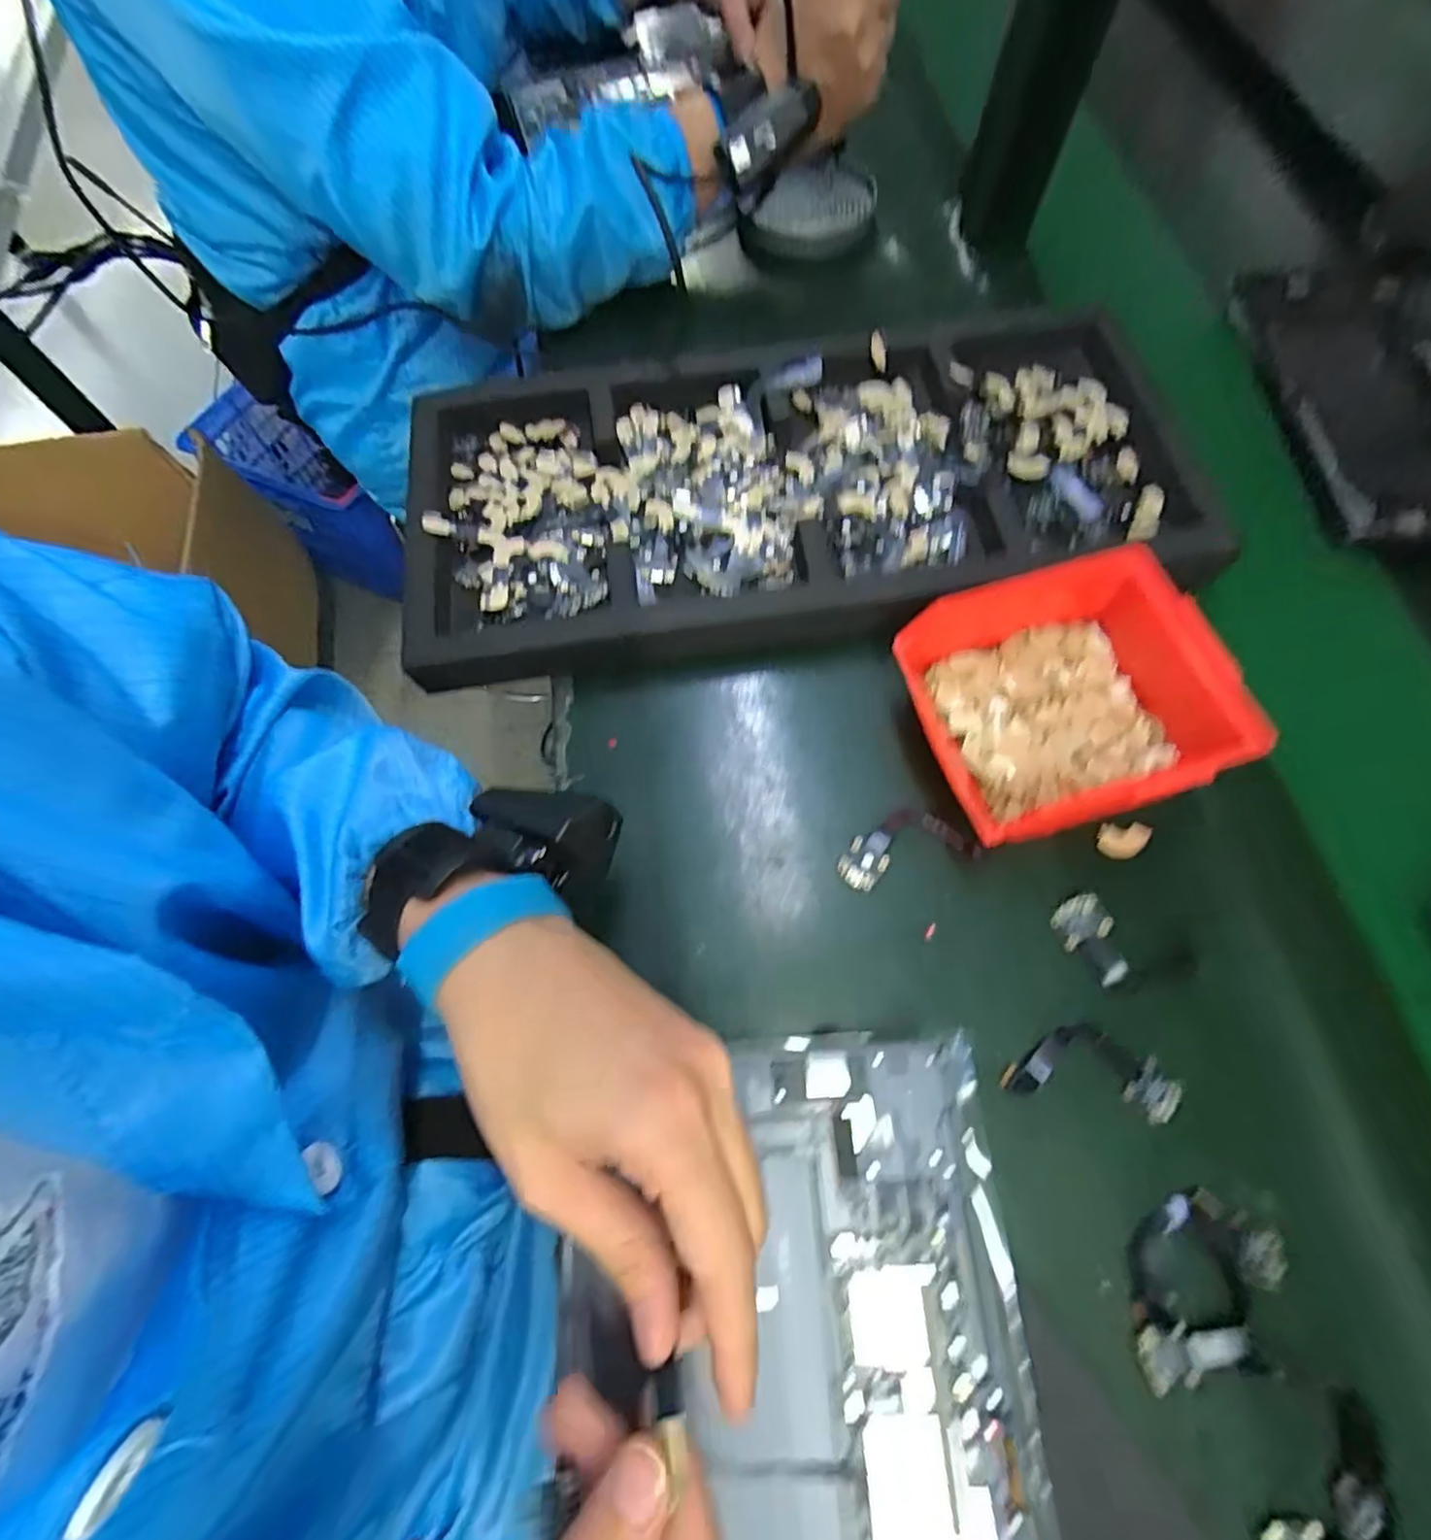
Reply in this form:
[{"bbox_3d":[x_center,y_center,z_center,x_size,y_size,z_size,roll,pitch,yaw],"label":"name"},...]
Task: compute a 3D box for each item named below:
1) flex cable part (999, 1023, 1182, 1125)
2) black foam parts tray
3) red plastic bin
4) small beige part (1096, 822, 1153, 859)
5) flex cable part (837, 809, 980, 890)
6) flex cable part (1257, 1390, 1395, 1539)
[{"bbox_3d":[0.174,0.137,0.304,0.075,0.008,0.035,10,69,7],"label":"flex cable part"},{"bbox_3d":[0.050,-0.178,0.424,0.489,0.035,0.228,-7,68,0],"label":"black foam parts tray"},{"bbox_3d":[0.179,-0.034,0.341,0.138,0.067,0.125,-15,68,-3],"label":"red plastic bin"},{"bbox_3d":[0.214,0.037,0.345,0.026,0.005,0.017,-2,68,2],"label":"small beige part"},{"bbox_3d":[0.100,0.040,0.349,0.073,0.005,0.033,-16,68,-4],"label":"flex cable part"},{"bbox_3d":[0.231,0.276,0.243,0.072,0.004,0.032,-38,71,-12],"label":"flex cable part"}]

